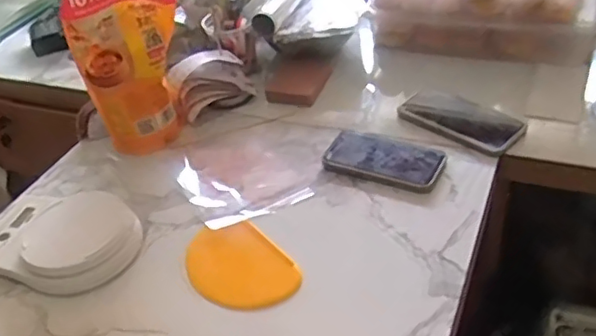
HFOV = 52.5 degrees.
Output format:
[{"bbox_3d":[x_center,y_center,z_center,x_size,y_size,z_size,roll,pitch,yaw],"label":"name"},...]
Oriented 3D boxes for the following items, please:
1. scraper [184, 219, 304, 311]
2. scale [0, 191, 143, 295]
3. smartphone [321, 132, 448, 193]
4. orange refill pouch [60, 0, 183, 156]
[{"bbox_3d":[-0.068,0.110,0.685,0.101,0.005,0.140,-30,44,-25],"label":"scraper"},{"bbox_3d":[-0.293,0.083,0.733,0.202,0.040,0.135,5,41,16],"label":"scale"},{"bbox_3d":[0.112,-0.013,0.797,0.155,0.016,0.080,15,44,26],"label":"smartphone"},{"bbox_3d":[-0.221,-0.139,0.833,0.145,0.241,0.061,-27,43,-22],"label":"orange refill pouch"}]

